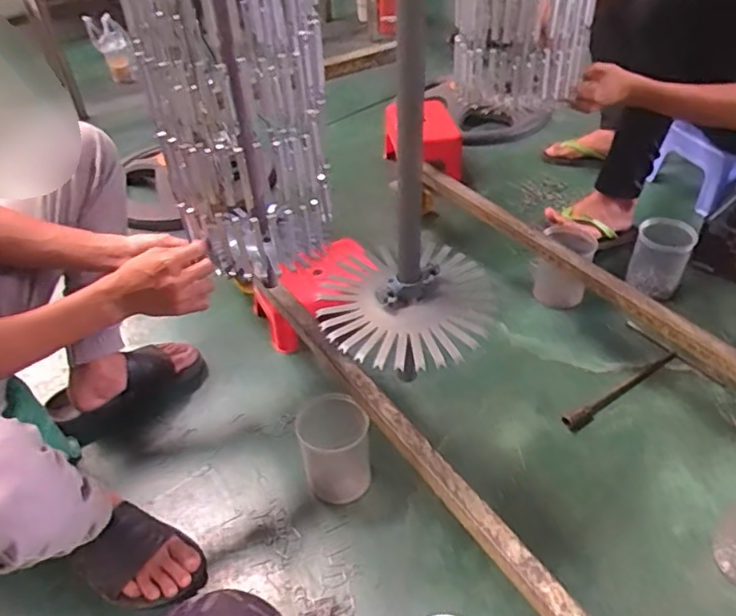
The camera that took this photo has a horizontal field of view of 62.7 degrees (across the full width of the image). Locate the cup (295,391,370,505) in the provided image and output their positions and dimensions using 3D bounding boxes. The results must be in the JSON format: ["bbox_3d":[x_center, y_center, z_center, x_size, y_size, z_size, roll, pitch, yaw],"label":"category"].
[{"bbox_3d":[-0.047,0.204,0.892,0.103,0.134,0.101,-2,41,2],"label":"cup"}]

